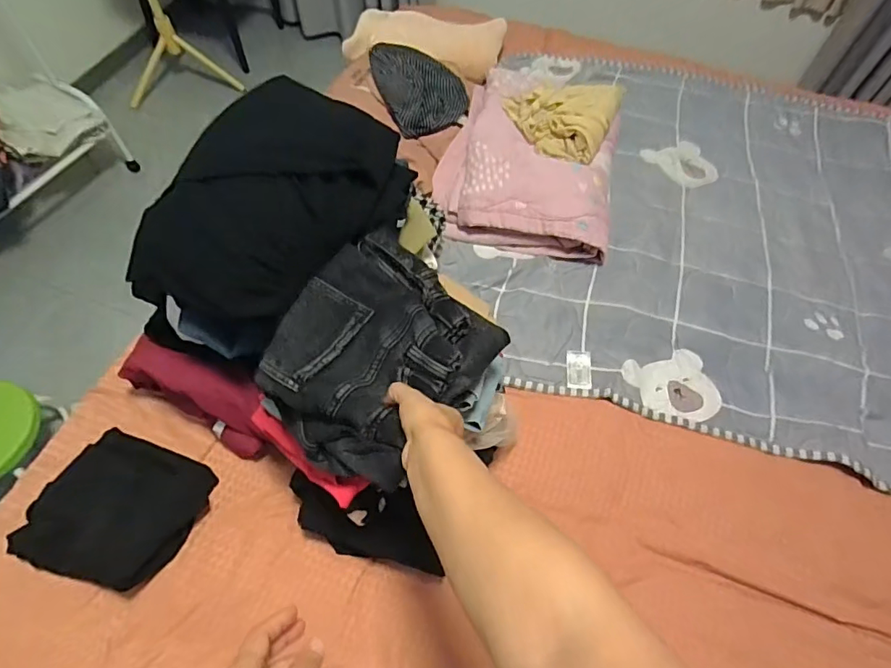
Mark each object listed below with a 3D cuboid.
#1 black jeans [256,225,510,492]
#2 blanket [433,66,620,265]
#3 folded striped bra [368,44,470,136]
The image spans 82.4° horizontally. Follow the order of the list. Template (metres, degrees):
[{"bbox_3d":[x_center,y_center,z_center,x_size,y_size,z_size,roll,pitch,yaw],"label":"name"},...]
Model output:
[{"bbox_3d":[-0.081,0.021,0.596,0.217,0.079,0.248,32,61,16],"label":"black jeans"},{"bbox_3d":[0.182,-0.367,1.086,0.344,0.140,0.419,11,60,5],"label":"blanket"},{"bbox_3d":[-0.046,-0.519,1.059,0.185,0.076,0.216,-20,62,-12],"label":"folded striped bra"}]

